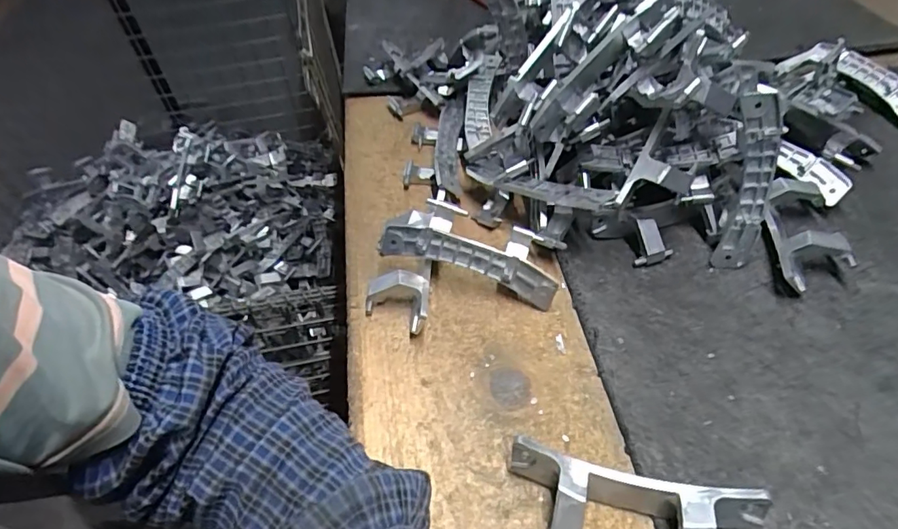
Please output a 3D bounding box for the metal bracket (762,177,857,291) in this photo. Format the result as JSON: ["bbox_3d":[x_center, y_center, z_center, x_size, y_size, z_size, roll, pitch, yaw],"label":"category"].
[{"bbox_3d":[0.324,-0.026,0.467,0.063,0.038,0.121,10,50,12],"label":"metal bracket"}]

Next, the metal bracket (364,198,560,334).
[{"bbox_3d":[0.011,0.006,0.443,0.152,0.057,0.113,12,50,14],"label":"metal bracket"}]

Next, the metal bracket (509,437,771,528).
[{"bbox_3d":[0.110,0.157,0.318,0.149,0.038,0.057,10,50,12],"label":"metal bracket"}]

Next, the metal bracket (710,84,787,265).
[{"bbox_3d":[0.257,-0.069,0.441,0.034,0.155,0.016,-5,28,-1],"label":"metal bracket"}]

